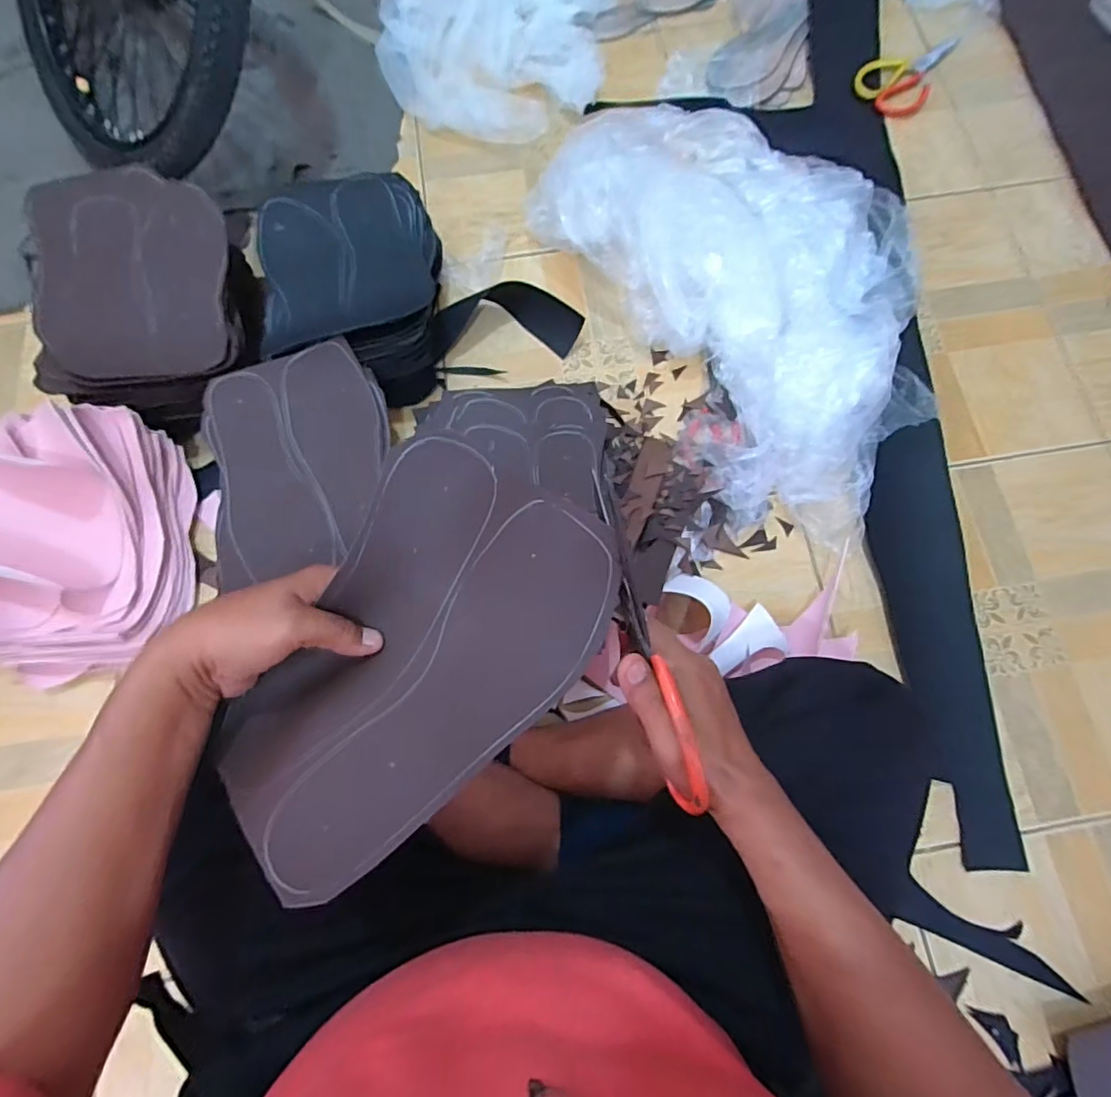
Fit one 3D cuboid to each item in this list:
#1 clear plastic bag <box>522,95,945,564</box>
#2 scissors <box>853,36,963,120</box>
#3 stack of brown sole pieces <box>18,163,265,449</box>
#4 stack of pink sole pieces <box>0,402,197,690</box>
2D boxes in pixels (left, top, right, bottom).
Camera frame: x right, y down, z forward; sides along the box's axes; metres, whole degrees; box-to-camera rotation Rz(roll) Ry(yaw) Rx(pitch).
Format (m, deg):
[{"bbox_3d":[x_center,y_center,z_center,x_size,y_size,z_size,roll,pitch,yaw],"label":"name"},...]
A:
[{"bbox_3d":[0.254,-0.344,0.674,0.382,0.118,0.642,-28,76,-7],"label":"clear plastic bag"},{"bbox_3d":[0.535,-0.734,0.836,0.107,0.007,0.196,36,78,9],"label":"scissors"},{"bbox_3d":[-0.474,-0.287,0.648,0.218,0.121,0.296,-7,75,-1],"label":"stack of brown sole pieces"},{"bbox_3d":[-0.532,-0.012,0.587,0.224,0.127,0.293,-9,75,-2],"label":"stack of pink sole pieces"}]

